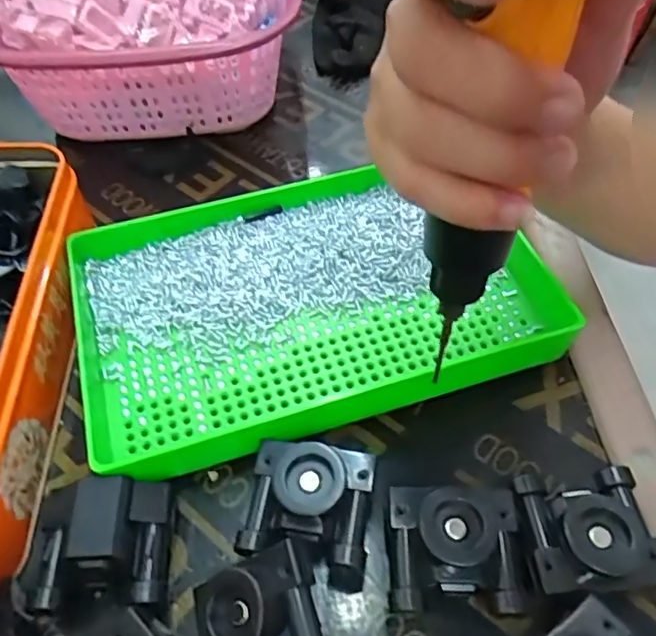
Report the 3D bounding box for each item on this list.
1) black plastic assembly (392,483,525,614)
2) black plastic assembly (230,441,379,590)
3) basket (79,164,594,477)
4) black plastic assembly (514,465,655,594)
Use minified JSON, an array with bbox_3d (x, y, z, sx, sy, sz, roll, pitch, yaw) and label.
[{"bbox_3d":[0.053,0.099,0.256,0.052,0.039,0.048,1,54,1],"label":"black plastic assembly"},{"bbox_3d":[-0.009,0.084,0.262,0.052,0.027,0.057,9,55,6],"label":"black plastic assembly"},{"bbox_3d":[-0.010,-0.012,0.327,0.247,0.043,0.158,-16,56,-11],"label":"basket"},{"bbox_3d":[0.111,0.091,0.262,0.053,0.037,0.057,-5,55,-4],"label":"black plastic assembly"}]

